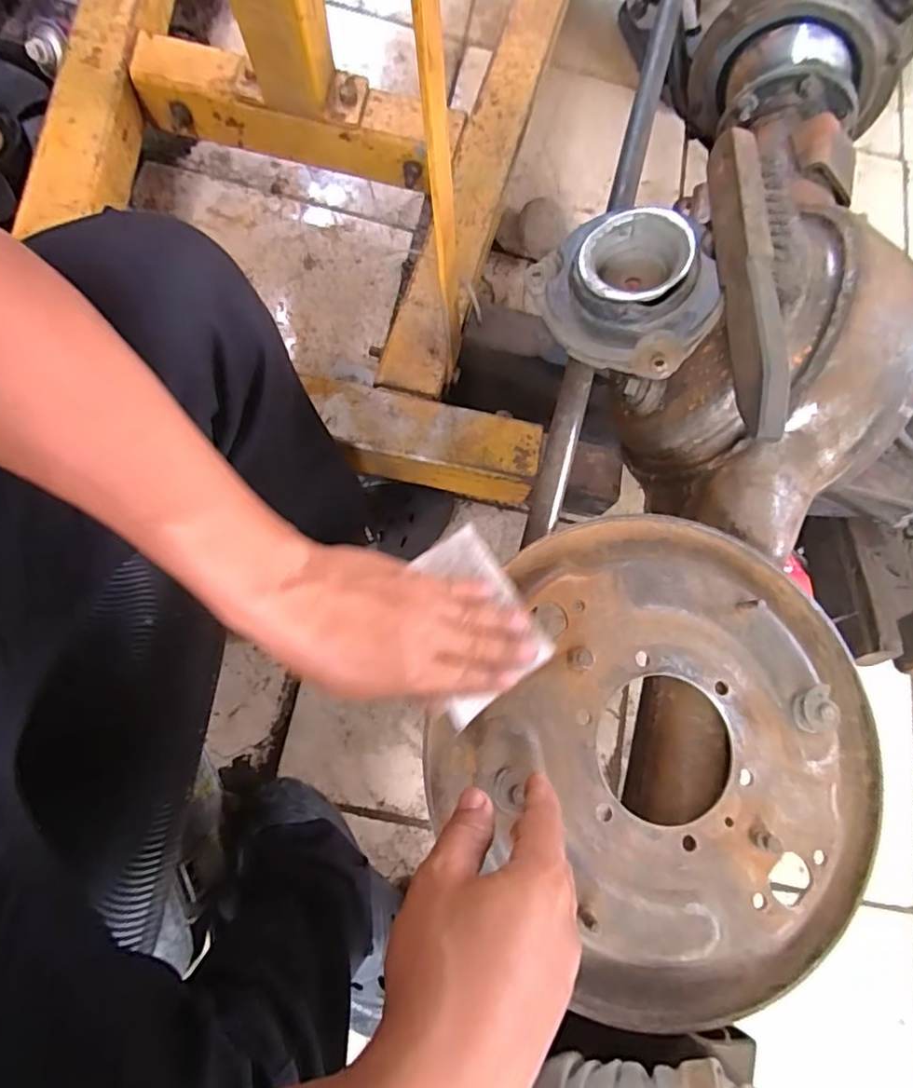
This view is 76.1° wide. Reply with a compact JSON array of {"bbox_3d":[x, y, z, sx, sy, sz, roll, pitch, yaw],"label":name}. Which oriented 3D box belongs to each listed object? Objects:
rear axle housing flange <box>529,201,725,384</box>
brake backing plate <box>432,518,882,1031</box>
[{"bbox_3d":[0.130,-0.189,0.435,0.125,0.070,0.138,-34,80,14],"label":"rear axle housing flange"},{"bbox_3d":[0.142,0.125,0.371,0.277,0.056,0.289,0,77,-1],"label":"brake backing plate"}]

